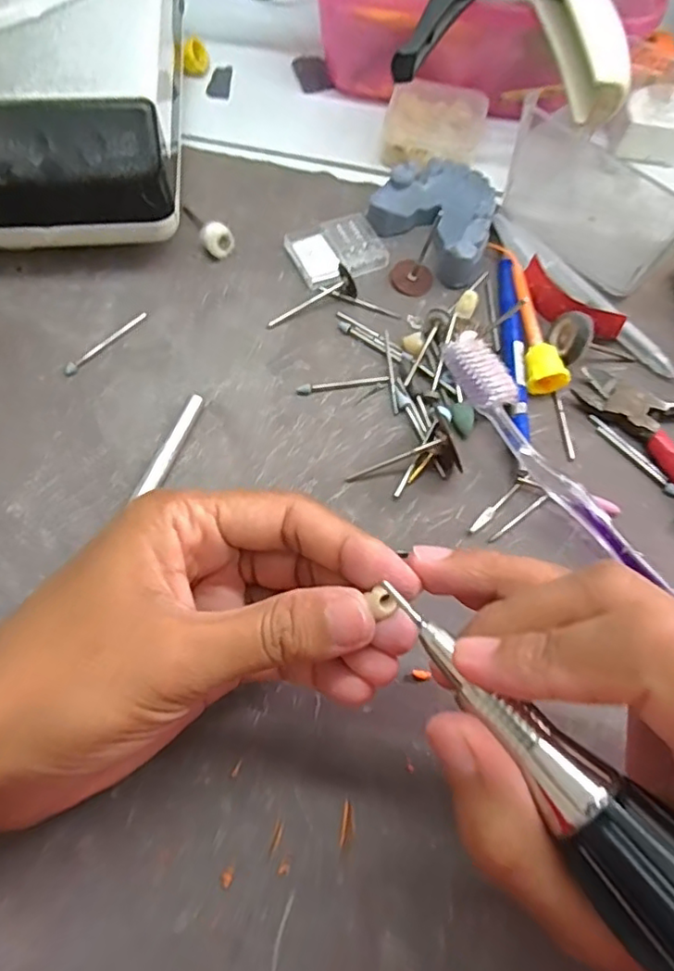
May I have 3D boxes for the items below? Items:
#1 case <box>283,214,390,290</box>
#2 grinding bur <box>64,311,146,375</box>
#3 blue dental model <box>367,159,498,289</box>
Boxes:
[{"bbox_3d":[0.000,-0.120,0.304,0.045,0.004,0.035,-22,69,-12],"label":"case"},{"bbox_3d":[-0.106,-0.067,0.274,0.004,0.004,0.047,38,70,14],"label":"grinding bur"},{"bbox_3d":[0.055,-0.140,0.304,0.062,0.018,0.053,39,70,14],"label":"blue dental model"}]

